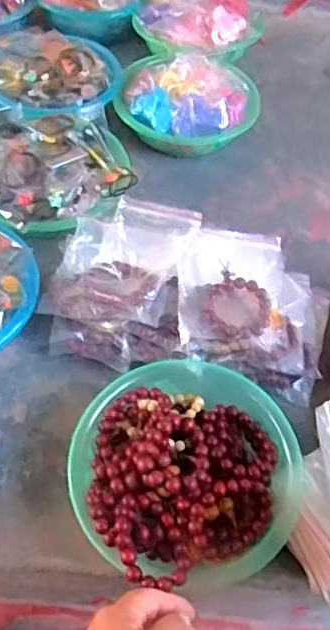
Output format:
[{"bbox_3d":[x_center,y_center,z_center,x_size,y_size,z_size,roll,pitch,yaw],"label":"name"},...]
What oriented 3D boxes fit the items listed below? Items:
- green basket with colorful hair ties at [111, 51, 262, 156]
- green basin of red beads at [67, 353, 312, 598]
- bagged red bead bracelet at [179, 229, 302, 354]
[{"bbox_3d":[0.039,-0.351,0.974,0.233,0.099,0.206,6,55,1],"label":"green basket with colorful hair ties"},{"bbox_3d":[0.021,0.156,0.622,0.232,0.087,0.243,2,55,-2],"label":"green basin of red beads"},{"bbox_3d":[0.091,-0.027,0.720,0.144,0.026,0.162,4,62,-13],"label":"bagged red bead bracelet"}]

